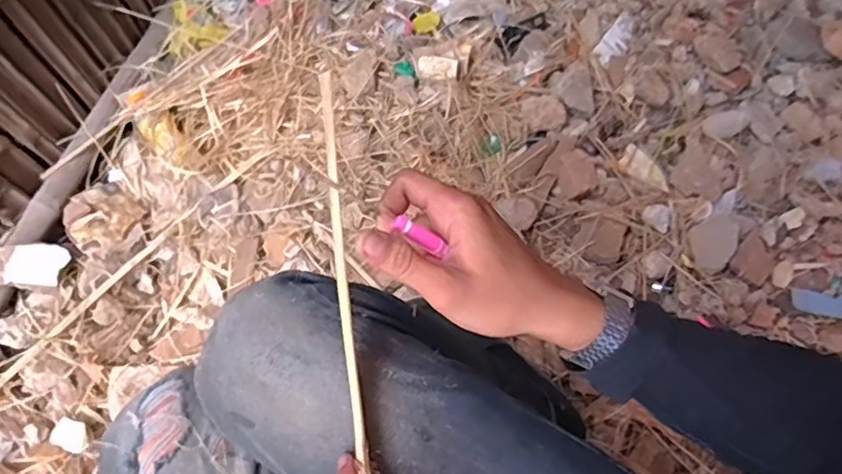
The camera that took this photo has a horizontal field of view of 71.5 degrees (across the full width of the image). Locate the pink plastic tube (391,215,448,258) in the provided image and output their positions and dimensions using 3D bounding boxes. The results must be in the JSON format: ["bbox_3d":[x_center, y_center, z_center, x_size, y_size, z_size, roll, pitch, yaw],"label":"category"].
[{"bbox_3d":[-0.002,-0.002,0.372,0.040,0.011,0.011,30,57,-33],"label":"pink plastic tube"}]

